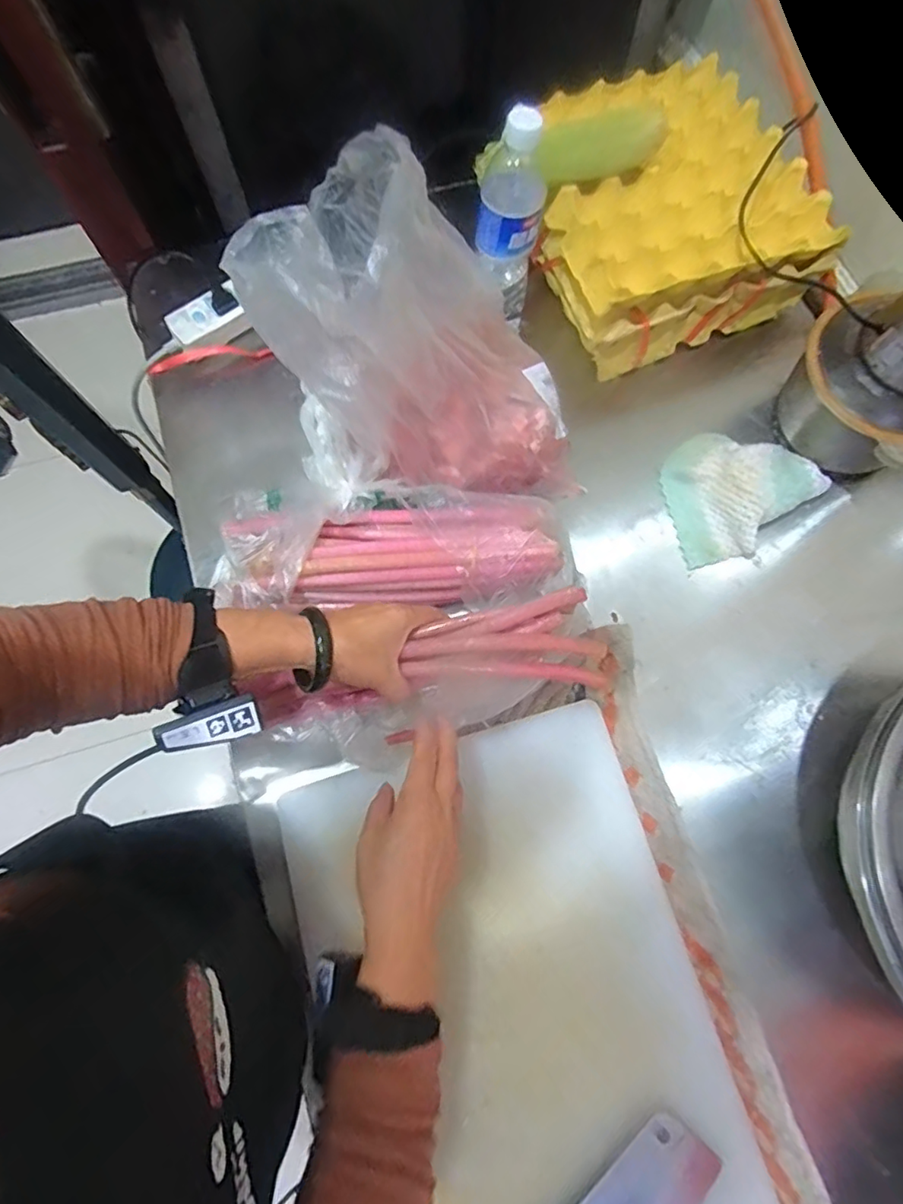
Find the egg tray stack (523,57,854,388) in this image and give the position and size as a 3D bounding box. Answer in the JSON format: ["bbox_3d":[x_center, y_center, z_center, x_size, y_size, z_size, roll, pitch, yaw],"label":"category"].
[{"bbox_3d":[0.237,-0.448,0.649,0.280,0.128,0.296,-21,74,-7],"label":"egg tray stack"}]

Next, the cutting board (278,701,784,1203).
[{"bbox_3d":[0.057,0.342,0.466,0.324,0.027,0.450,-17,73,-6],"label":"cutting board"}]

